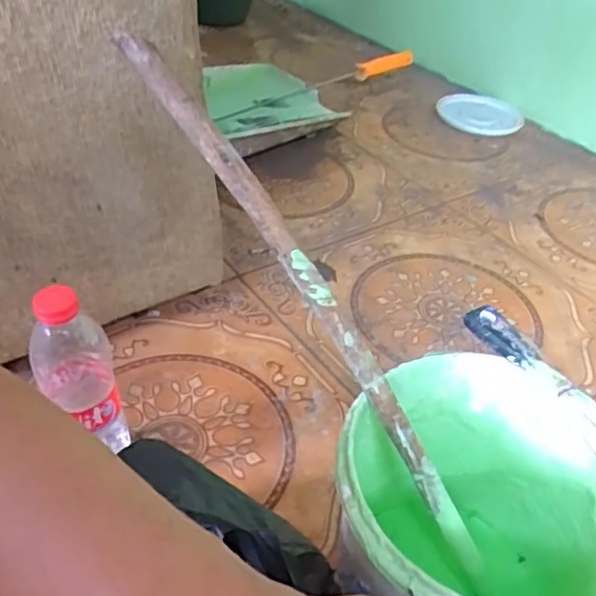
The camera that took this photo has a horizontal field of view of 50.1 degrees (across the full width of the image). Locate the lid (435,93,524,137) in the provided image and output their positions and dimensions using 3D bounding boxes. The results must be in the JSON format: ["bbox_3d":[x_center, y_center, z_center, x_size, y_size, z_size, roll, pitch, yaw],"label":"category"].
[{"bbox_3d":[0.390,-0.399,1.375,0.168,0.014,0.172,3,40,-3],"label":"lid"}]

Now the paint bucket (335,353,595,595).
[{"bbox_3d":[0.123,0.191,0.486,0.194,0.199,0.202,3,40,-3],"label":"paint bucket"}]

